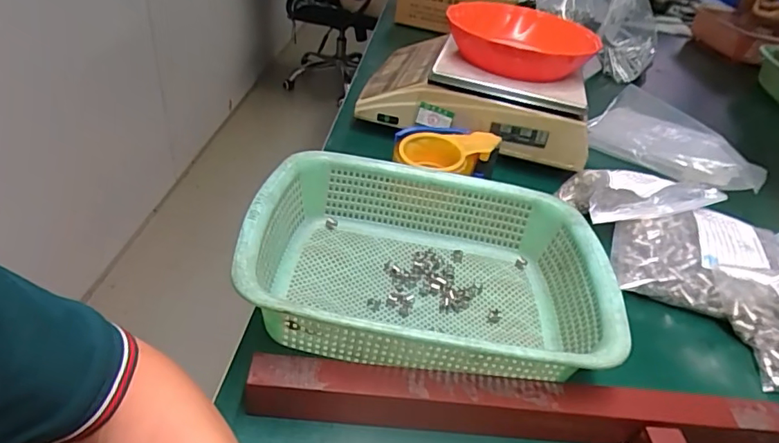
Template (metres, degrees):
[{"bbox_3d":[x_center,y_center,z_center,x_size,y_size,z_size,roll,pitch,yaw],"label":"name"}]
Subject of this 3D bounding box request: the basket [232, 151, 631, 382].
[{"bbox_3d":[0.032,0.040,0.437,0.292,0.083,0.218,10,37,-1],"label":"basket"}]

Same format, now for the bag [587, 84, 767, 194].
[{"bbox_3d":[0.442,-0.121,0.775,0.245,0.050,0.172,32,43,29],"label":"bag"}]

